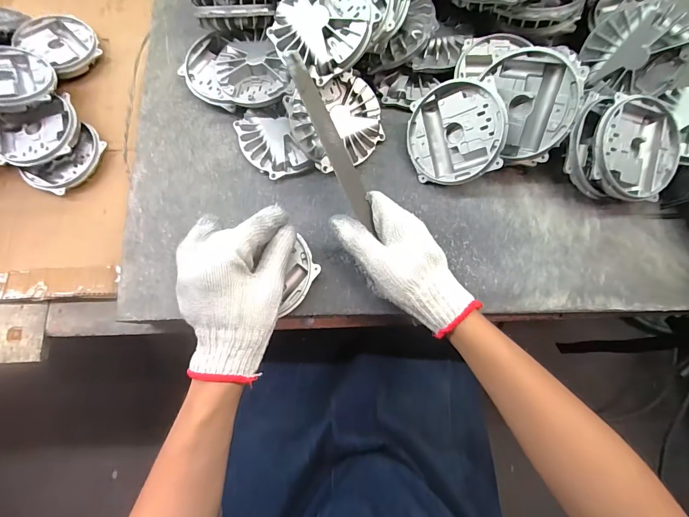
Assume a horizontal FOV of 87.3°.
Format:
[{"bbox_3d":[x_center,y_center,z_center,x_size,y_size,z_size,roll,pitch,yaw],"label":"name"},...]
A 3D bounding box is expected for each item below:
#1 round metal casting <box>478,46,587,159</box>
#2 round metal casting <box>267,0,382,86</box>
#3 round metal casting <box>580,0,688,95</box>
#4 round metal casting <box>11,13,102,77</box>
[{"bbox_3d":[0.197,-0.163,0.393,0.095,0.038,0.110,24,116,23],"label":"round metal casting"},{"bbox_3d":[-0.024,-0.248,0.385,0.106,0.028,0.106,0,89,11],"label":"round metal casting"},{"bbox_3d":[0.340,-0.245,0.425,0.102,0.040,0.090,13,121,19],"label":"round metal casting"},{"bbox_3d":[-0.428,-0.323,0.549,0.111,0.032,0.091,30,67,3],"label":"round metal casting"}]

